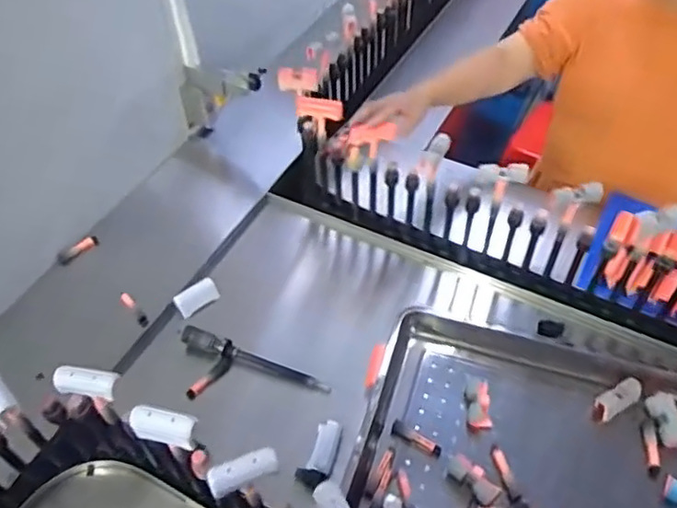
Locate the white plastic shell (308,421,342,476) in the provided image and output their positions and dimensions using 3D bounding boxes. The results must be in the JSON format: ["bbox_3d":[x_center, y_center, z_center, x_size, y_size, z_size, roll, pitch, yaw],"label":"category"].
[{"bbox_3d":[-0.019,0.292,0.921,0.037,0.015,0.076,12,74,12],"label":"white plastic shell"}]

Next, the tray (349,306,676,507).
[{"bbox_3d":[0.334,0.298,0.889,0.577,0.040,0.387,13,54,13],"label":"tray"}]

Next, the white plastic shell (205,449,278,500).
[{"bbox_3d":[-0.103,0.234,0.659,0.075,0.019,0.027,-21,54,-14],"label":"white plastic shell"}]

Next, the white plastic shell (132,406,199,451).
[{"bbox_3d":[-0.199,0.194,0.688,0.075,0.027,0.032,9,53,10],"label":"white plastic shell"}]

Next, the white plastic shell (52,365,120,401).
[{"bbox_3d":[-0.303,0.154,0.728,0.070,0.032,0.028,16,48,-22],"label":"white plastic shell"}]

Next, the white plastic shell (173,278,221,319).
[{"bbox_3d":[-0.261,0.079,1.118,0.037,0.037,0.081,36,62,27],"label":"white plastic shell"}]

